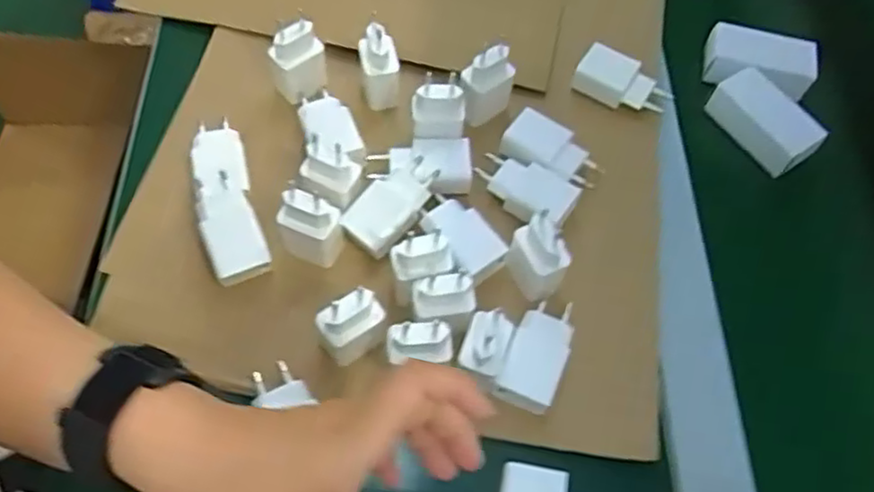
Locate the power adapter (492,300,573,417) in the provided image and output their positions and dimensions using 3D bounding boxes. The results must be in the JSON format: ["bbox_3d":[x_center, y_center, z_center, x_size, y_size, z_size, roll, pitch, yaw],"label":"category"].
[{"bbox_3d":[0.069,0.073,0.474,0.039,0.025,0.075,22,63,8],"label":"power adapter"}]

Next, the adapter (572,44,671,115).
[{"bbox_3d":[0.158,-0.138,0.590,0.078,0.022,0.042,27,64,10],"label":"adapter"}]

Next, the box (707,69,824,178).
[{"bbox_3d":[0.279,-0.105,0.592,0.049,0.033,0.095,-30,68,-17],"label":"box"}]

